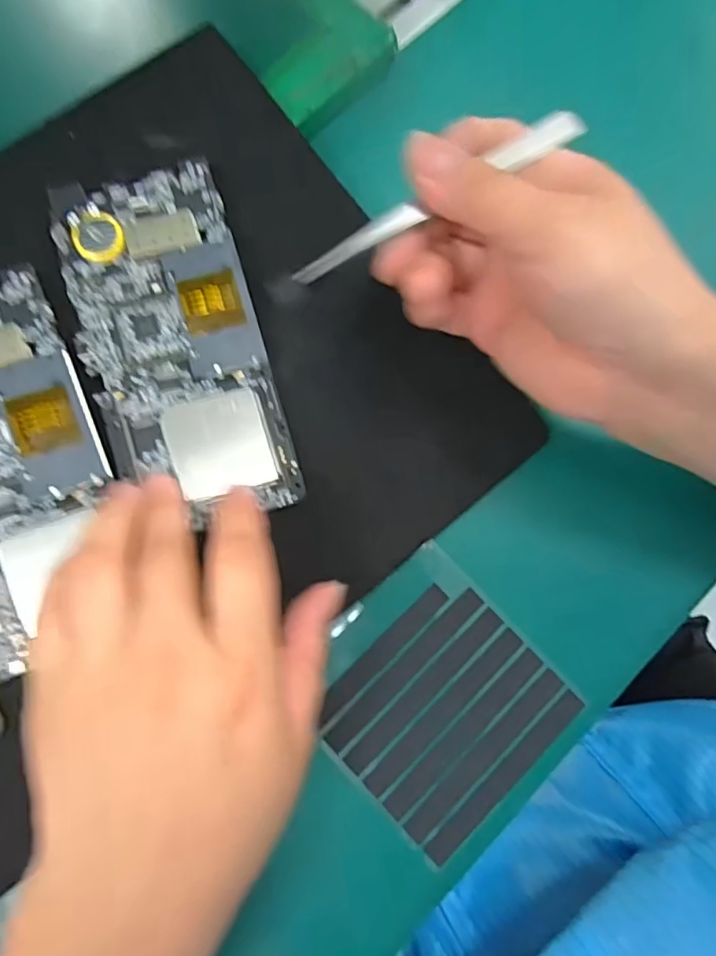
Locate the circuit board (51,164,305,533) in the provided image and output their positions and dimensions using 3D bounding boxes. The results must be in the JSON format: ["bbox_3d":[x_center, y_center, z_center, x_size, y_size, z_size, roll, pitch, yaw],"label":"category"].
[{"bbox_3d":[-0.078,-0.056,0.243,0.072,0.005,0.149,-16,89,-6],"label":"circuit board"}]

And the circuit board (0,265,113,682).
[{"bbox_3d":[-0.142,-0.005,0.231,0.072,0.005,0.149,-21,89,-8],"label":"circuit board"}]

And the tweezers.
[{"bbox_3d":[0.031,-0.104,0.208,0.124,0.006,0.012,-33,81,-8],"label":"tweezers"}]

